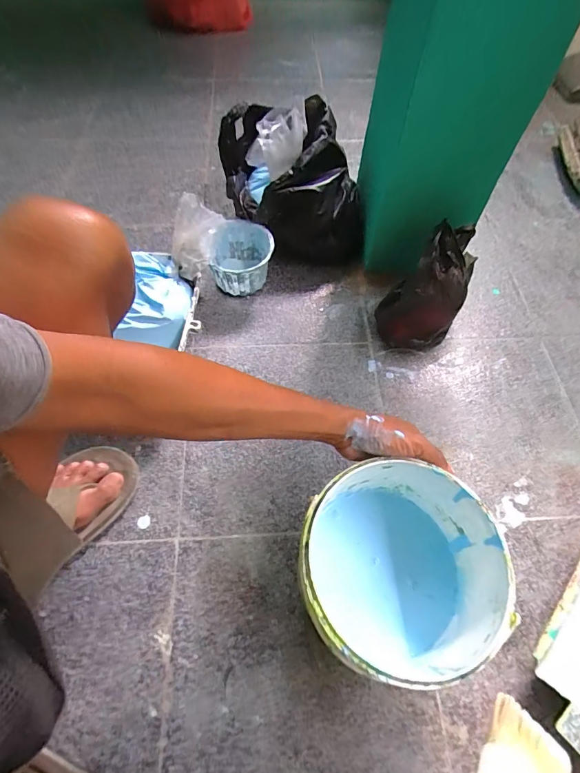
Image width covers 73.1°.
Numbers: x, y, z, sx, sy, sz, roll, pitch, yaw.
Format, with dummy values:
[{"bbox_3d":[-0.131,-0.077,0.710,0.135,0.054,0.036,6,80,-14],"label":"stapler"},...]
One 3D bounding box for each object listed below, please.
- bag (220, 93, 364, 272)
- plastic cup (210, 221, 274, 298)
[{"bbox_3d":[0.004,-0.365,0.717,0.236,0.201,0.225,-5,61,-4],"label":"bag"},{"bbox_3d":[-0.083,-0.221,0.698,0.102,0.090,0.107,1,60,-1],"label":"plastic cup"}]

